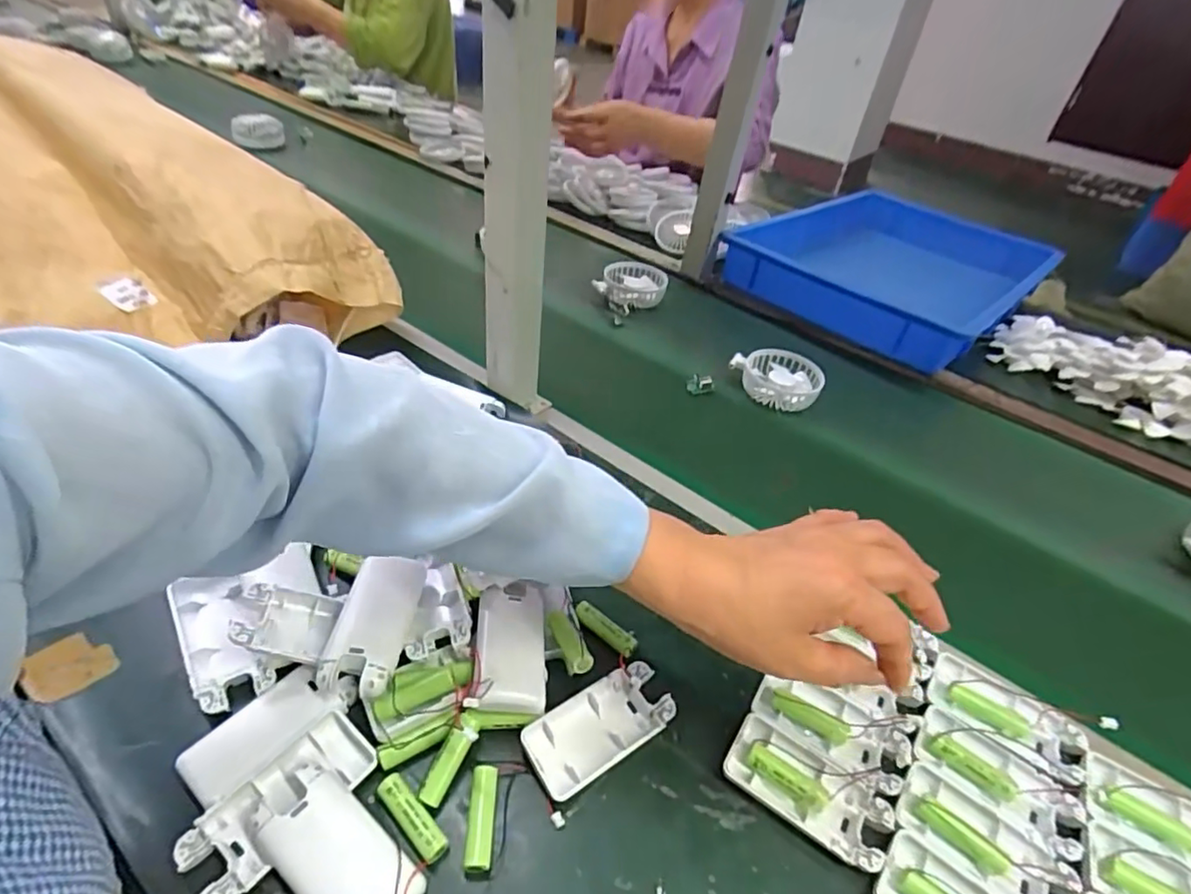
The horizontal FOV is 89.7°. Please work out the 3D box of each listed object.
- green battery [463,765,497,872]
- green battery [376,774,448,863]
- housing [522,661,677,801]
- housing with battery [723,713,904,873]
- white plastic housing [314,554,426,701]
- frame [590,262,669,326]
[{"bbox_3d":[-0.063,0.205,0.330,0.014,0.018,0.049,4,41,-5],"label":"green battery"},{"bbox_3d":[-0.100,0.203,0.329,0.051,0.014,0.015,35,48,28],"label":"green battery"},{"bbox_3d":[0.003,0.177,0.375,0.094,0.018,0.045,-20,48,-28],"label":"housing"},{"bbox_3d":[0.130,0.202,0.362,0.094,0.023,0.054,25,44,20],"label":"housing with battery"},{"bbox_3d":[-0.141,0.111,0.383,0.048,0.018,0.086,7,41,0],"label":"white plastic housing"},{"bbox_3d":[0.049,-0.222,0.841,0.124,0.036,0.084,-28,52,-34],"label":"frame"}]

